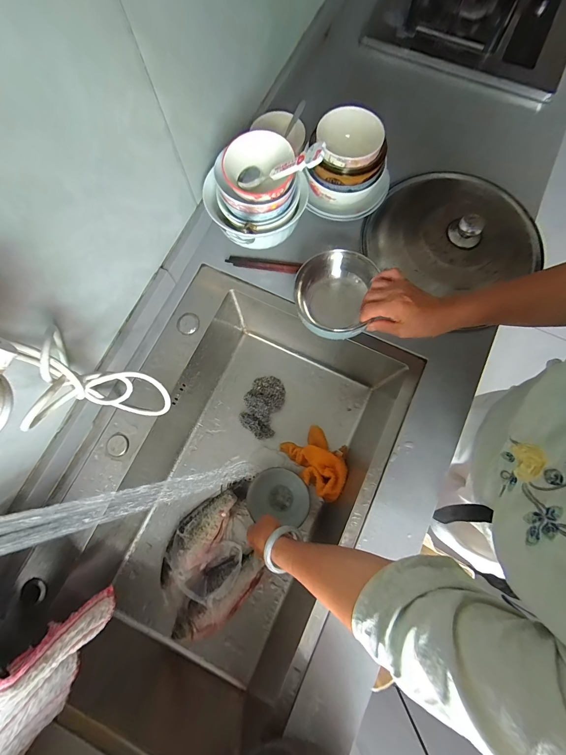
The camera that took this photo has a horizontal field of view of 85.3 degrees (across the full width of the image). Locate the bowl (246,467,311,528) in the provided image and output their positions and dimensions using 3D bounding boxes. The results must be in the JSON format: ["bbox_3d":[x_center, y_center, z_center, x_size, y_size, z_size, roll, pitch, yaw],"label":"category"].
[{"bbox_3d":[-0.009,0.245,0.641,0.126,0.044,0.105,7,78,2],"label":"bowl"}]

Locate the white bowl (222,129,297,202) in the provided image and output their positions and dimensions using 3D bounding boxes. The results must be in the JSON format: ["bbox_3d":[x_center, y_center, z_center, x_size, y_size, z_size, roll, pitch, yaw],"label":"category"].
[{"bbox_3d":[-0.039,-0.322,0.478,0.105,0.047,0.100,0,78,1],"label":"white bowl"}]

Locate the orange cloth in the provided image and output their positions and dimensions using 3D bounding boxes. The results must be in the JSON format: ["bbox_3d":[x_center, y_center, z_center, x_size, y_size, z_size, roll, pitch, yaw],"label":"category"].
[{"bbox_3d":[0.076,0.170,0.650,0.142,0.072,0.105,43,81,9],"label":"orange cloth"}]

